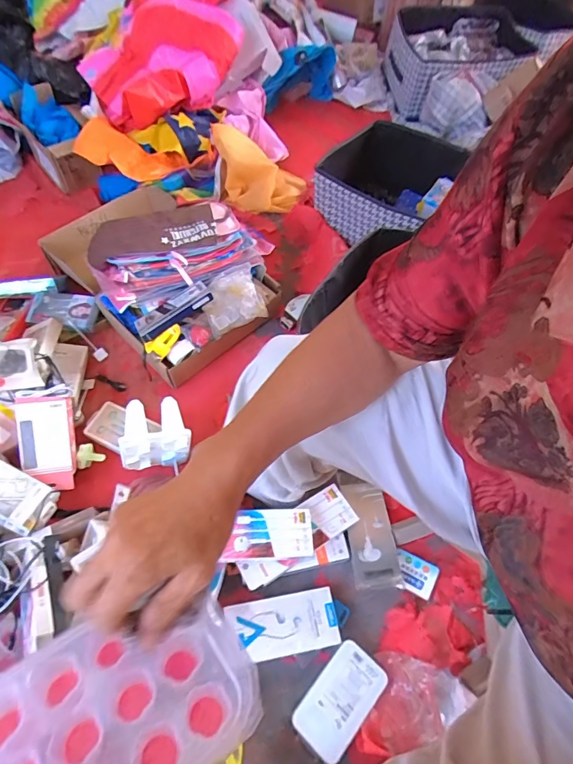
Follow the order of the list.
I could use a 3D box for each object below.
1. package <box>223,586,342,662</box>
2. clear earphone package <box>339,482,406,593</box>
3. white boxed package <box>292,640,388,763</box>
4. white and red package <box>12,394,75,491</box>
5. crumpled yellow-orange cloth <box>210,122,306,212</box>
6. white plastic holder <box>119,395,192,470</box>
[{"bbox_3d":[-0.004,0.376,0.666,0.163,0.024,0.081,-9,59,-6],"label":"package"},{"bbox_3d":[0.144,0.261,0.737,0.077,0.027,0.170,-4,58,-3],"label":"clear earphone package"},{"bbox_3d":[0.077,0.458,0.620,0.078,0.018,0.136,37,65,20],"label":"white boxed package"},{"bbox_3d":[-0.426,0.108,0.760,0.087,0.019,0.164,-5,94,-23],"label":"white and red package"},{"bbox_3d":[-0.074,-0.614,1.222,0.240,0.125,0.244,-7,59,-4],"label":"crumpled yellow-orange cloth"},{"bbox_3d":[-0.240,0.092,0.791,0.121,0.117,0.094,-11,59,-7],"label":"white plastic holder"}]

